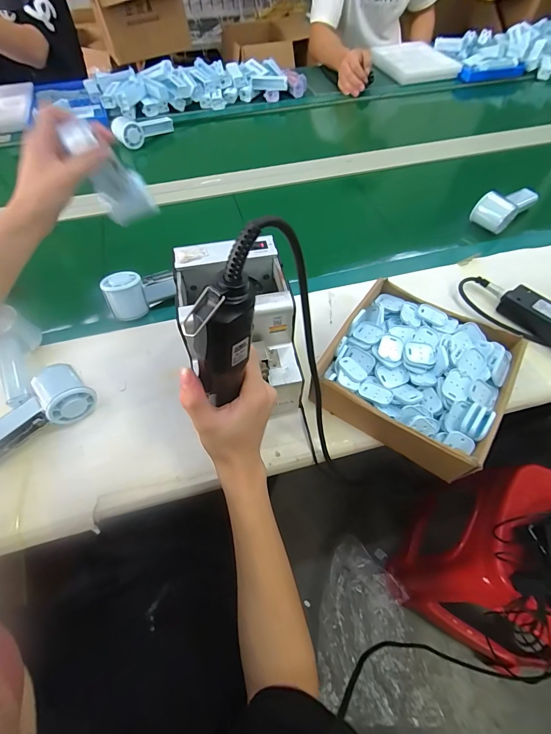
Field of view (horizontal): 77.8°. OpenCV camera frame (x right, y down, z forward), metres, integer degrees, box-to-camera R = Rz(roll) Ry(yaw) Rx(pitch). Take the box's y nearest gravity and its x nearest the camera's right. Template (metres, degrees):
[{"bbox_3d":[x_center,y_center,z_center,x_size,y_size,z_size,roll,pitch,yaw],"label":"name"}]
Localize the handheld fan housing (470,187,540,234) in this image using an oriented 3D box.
[{"bbox_3d":[0.436,-0.311,0.643,0.136,0.047,0.064,-37,64,-22],"label":"handheld fan housing"}]

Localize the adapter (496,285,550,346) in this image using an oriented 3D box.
[{"bbox_3d":[0.392,-0.071,0.500,0.049,0.031,0.117,-32,63,-19],"label":"adapter"}]

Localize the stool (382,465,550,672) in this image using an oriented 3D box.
[{"bbox_3d":[0.491,0.414,0.749,0.279,0.499,0.331,31,62,18],"label":"stool"}]

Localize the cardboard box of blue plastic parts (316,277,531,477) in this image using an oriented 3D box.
[{"bbox_3d":[0.180,0.006,0.447,0.204,0.071,0.207,29,62,18],"label":"cardboard box of blue plastic parts"}]

